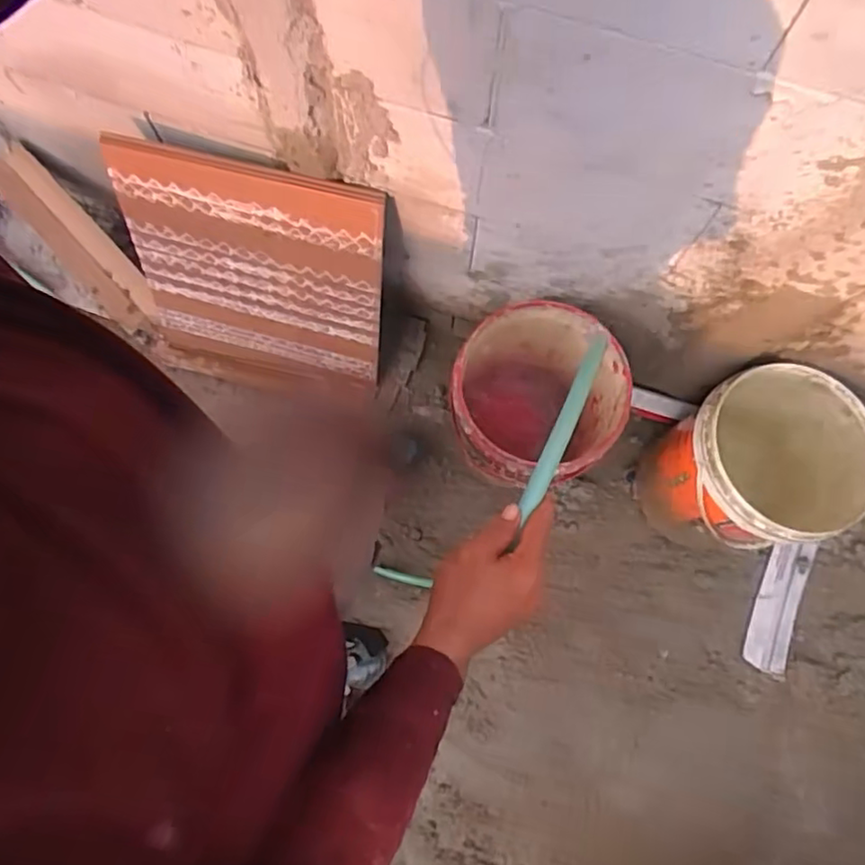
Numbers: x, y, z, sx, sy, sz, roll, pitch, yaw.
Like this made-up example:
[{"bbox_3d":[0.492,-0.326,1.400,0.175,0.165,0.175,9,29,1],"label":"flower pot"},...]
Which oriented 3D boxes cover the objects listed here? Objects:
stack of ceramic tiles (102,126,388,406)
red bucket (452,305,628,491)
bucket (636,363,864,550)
[{"bbox_3d":[-0.357,-0.286,1.311,0.508,0.572,0.050,11,57,0],"label":"stack of ceramic tiles"},{"bbox_3d":[0.201,-0.040,1.335,0.318,0.360,0.312,0,73,-1],"label":"red bucket"},{"bbox_3d":[0.632,0.083,1.325,0.323,0.392,0.303,0,76,-1],"label":"bucket"}]

